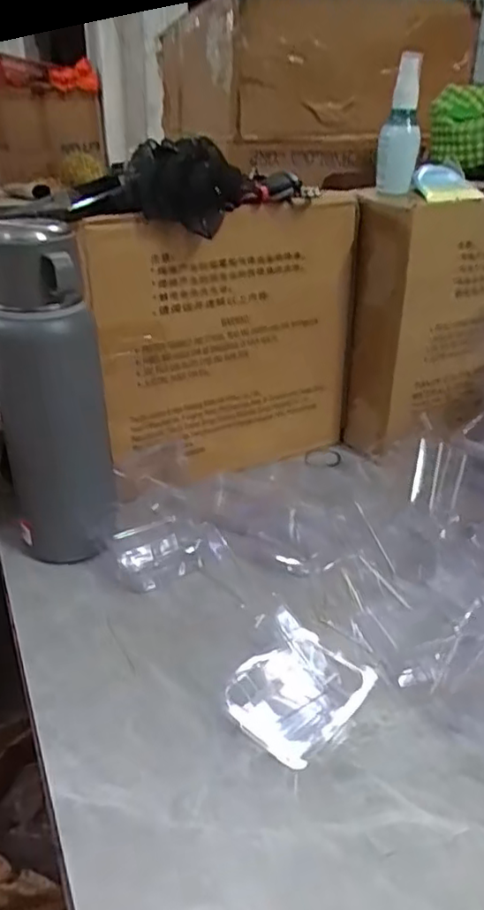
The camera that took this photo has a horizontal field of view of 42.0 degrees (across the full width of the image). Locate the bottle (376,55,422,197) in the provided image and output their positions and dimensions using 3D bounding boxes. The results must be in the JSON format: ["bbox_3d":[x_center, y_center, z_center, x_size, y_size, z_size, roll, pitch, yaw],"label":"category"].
[{"bbox_3d":[0.155,-0.320,0.617,0.039,0.118,0.030,7,29,11],"label":"bottle"}]

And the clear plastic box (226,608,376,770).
[{"bbox_3d":[0.036,0.155,0.420,0.079,0.019,0.083,22,35,33],"label":"clear plastic box"}]

